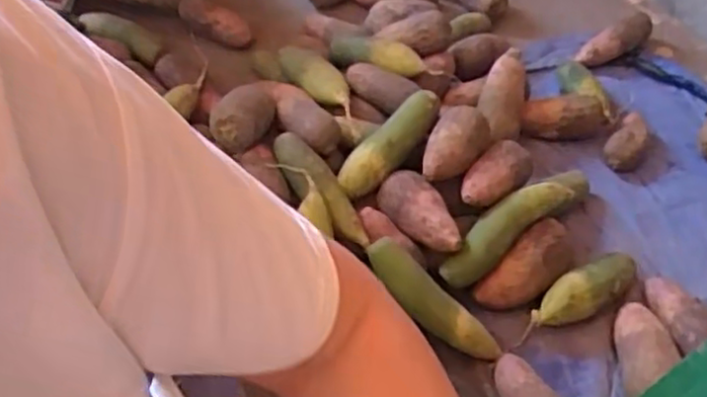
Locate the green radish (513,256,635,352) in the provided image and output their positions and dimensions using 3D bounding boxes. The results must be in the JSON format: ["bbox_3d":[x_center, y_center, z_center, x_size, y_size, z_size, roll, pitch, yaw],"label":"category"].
[{"bbox_3d":[0.313,0.137,0.977,0.212,0.065,0.059,-22,55,-22],"label":"green radish"}]

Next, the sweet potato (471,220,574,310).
[{"bbox_3d":[0.247,0.096,0.979,0.158,0.066,0.069,-33,60,-29],"label":"sweet potato"}]

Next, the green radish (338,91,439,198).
[{"bbox_3d":[0.054,-0.081,1.012,0.059,0.047,0.194,37,77,24],"label":"green radish"}]

